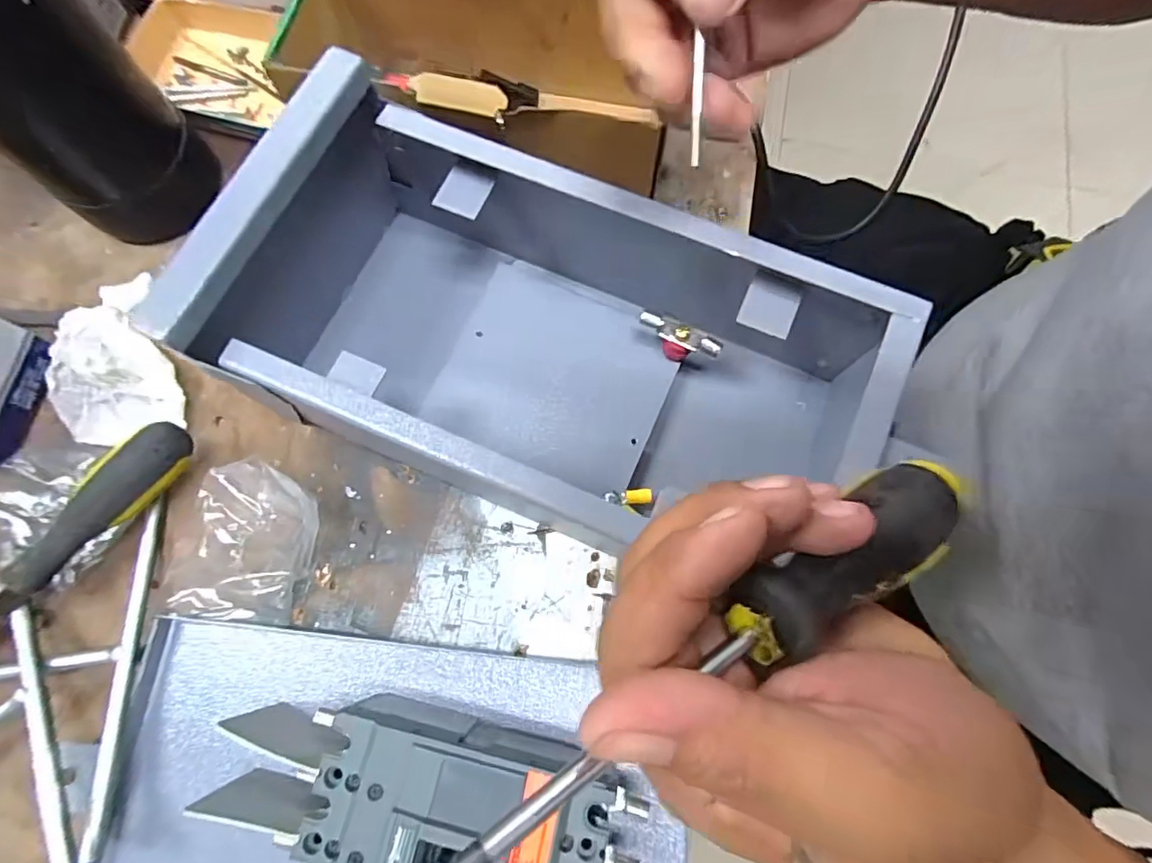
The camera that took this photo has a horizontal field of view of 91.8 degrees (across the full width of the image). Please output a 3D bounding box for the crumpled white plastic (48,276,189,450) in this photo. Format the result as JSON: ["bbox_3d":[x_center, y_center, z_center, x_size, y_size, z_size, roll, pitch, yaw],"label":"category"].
[{"bbox_3d":[-0.281,-0.045,0.335,0.062,0.032,0.097,-20,78,-3],"label":"crumpled white plastic"}]

